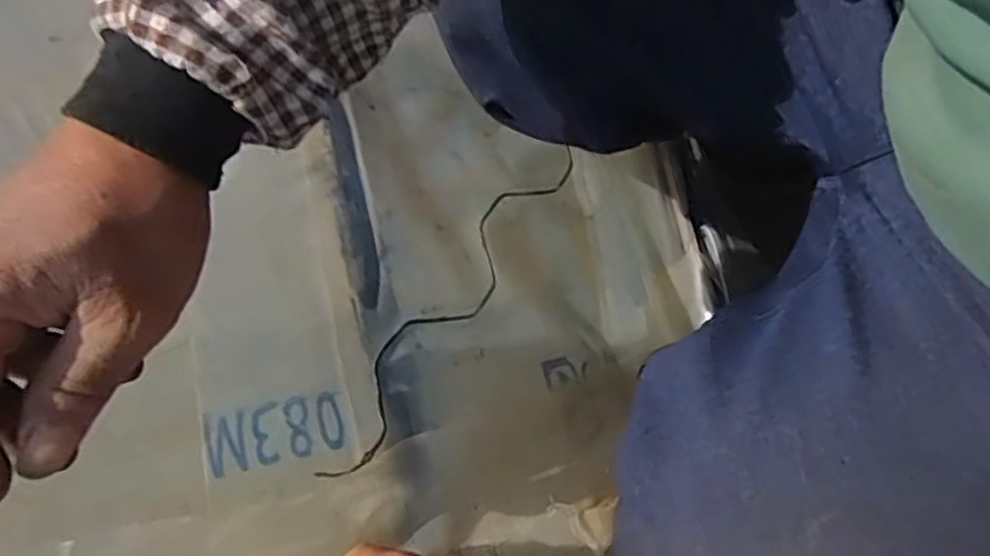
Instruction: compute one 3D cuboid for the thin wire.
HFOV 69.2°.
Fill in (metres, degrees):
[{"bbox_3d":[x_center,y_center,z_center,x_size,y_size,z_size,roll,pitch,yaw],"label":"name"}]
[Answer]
[{"bbox_3d":[-0.020,0.006,0.443,0.032,0.018,0.287,30,55,6],"label":"thin wire"}]

